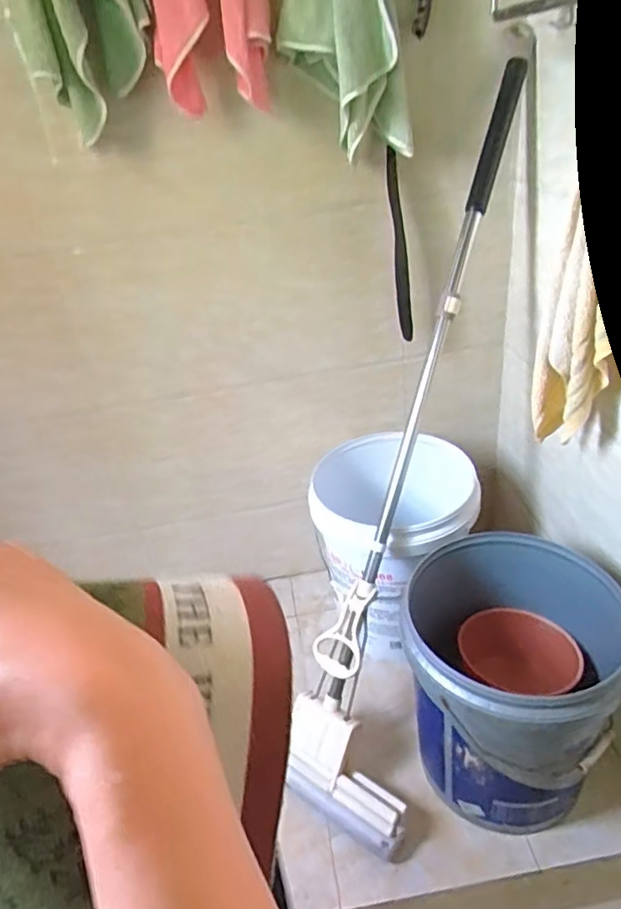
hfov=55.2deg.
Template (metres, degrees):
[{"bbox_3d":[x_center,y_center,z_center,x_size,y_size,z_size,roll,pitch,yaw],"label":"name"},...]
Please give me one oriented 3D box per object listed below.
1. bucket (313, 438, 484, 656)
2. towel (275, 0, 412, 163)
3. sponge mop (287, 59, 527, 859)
[{"bbox_3d":[0.164,0.195,1.190,0.301,0.357,0.326,-12,31,-14],"label":"bucket"},{"bbox_3d":[0.049,-0.673,0.826,0.182,0.437,0.102,-15,32,-18],"label":"towel"},{"bbox_3d":[0.213,-0.001,0.979,0.227,1.228,0.129,17,3,31],"label":"sponge mop"}]

